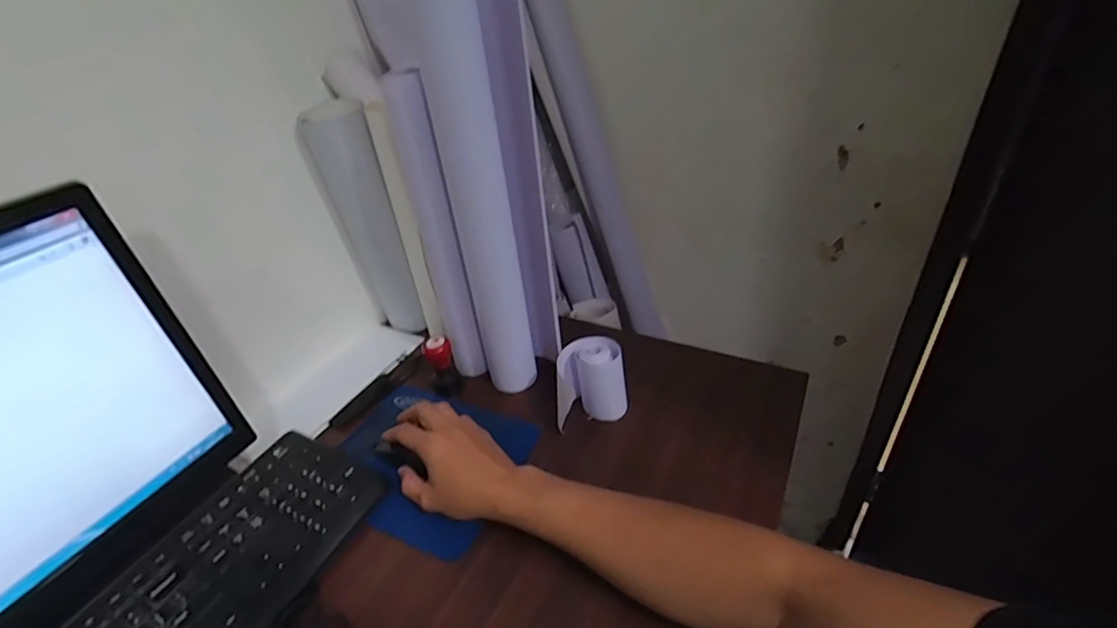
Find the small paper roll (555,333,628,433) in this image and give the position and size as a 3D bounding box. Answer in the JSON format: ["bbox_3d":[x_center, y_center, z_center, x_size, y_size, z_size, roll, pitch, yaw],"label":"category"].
[{"bbox_3d":[0.035,0.079,0.592,0.083,0.093,0.065,-9,36,-4],"label":"small paper roll"}]

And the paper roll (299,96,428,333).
[{"bbox_3d":[-0.253,-0.104,0.682,0.081,0.313,0.063,-19,40,-21],"label":"paper roll"}]

